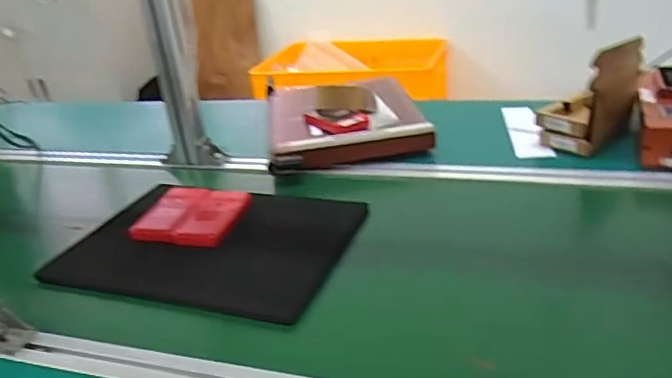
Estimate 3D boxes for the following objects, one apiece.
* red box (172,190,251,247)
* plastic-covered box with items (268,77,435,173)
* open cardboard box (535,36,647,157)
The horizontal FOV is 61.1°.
[{"bbox_3d":[-0.161,0.037,0.751,0.067,0.013,0.129,2,28,13],"label":"red box"},{"bbox_3d":[0.012,-0.123,0.998,0.253,0.047,0.319,-7,27,-4],"label":"plastic-covered box with items"},{"bbox_3d":[0.383,-0.145,0.866,0.133,0.145,0.101,-23,32,-32],"label":"open cardboard box"}]

